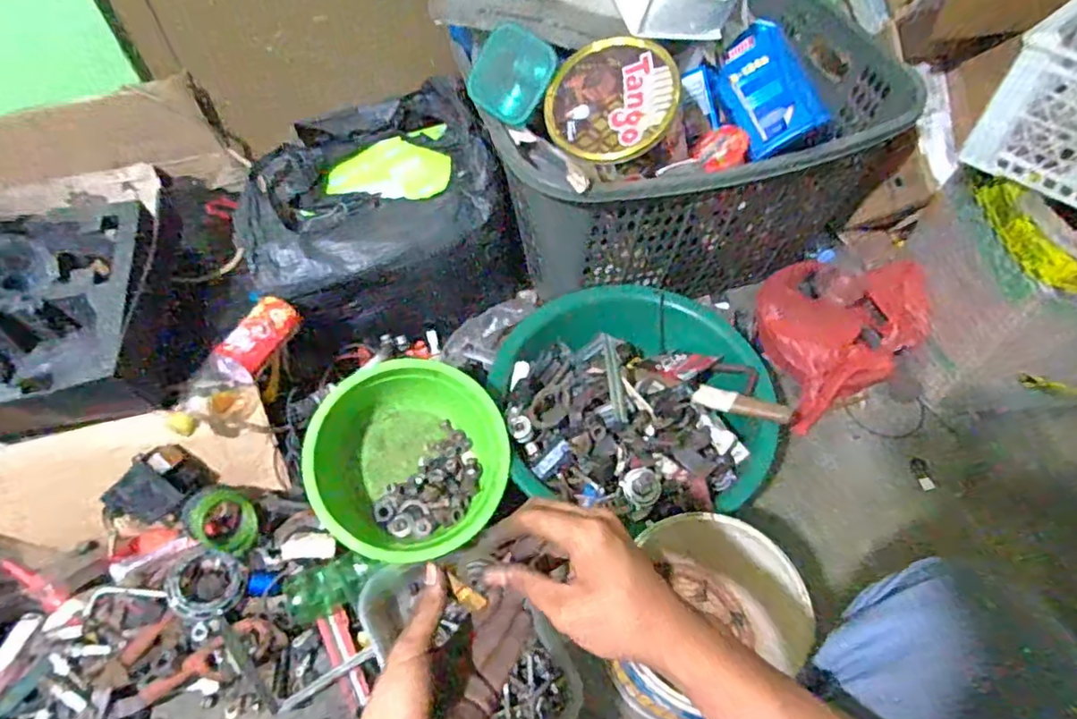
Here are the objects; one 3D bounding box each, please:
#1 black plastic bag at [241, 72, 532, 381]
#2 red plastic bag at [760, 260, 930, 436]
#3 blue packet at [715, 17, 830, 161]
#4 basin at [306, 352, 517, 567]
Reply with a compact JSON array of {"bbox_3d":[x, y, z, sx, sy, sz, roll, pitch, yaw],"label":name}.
[{"bbox_3d":[-0.233,-0.203,0.897,0.346,0.212,0.344,-18,57,-11],"label":"black plastic bag"},{"bbox_3d":[0.440,-0.053,0.892,0.202,0.116,0.259,-8,56,-5],"label":"red plastic bag"},{"bbox_3d":[0.271,-0.327,0.726,0.091,0.025,0.163,-28,72,28],"label":"blue packet"},{"bbox_3d":[-0.157,0.121,0.730,0.225,0.091,0.225,4,76,-16],"label":"basin"}]

